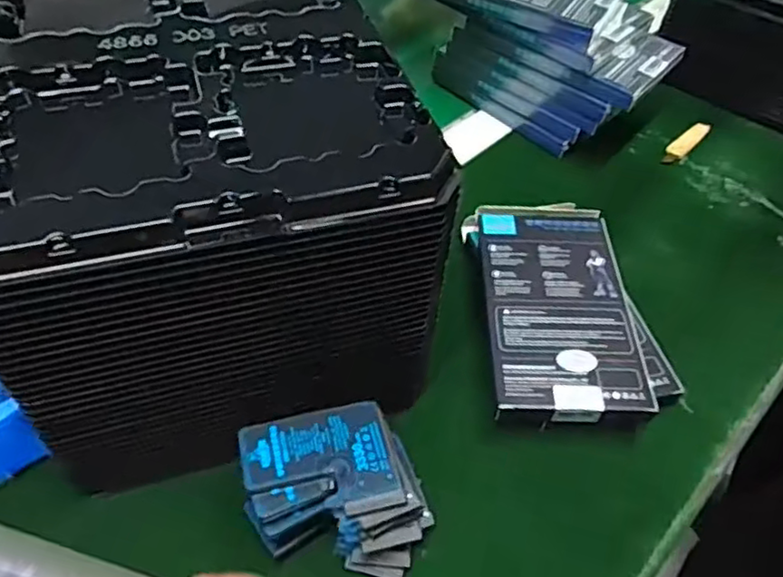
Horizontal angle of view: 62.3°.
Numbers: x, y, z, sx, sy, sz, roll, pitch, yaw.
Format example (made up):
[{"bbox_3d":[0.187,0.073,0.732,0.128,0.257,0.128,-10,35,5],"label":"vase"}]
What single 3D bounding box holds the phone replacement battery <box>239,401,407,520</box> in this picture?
[{"bbox_3d":[-0.037,0.091,0.335,0.076,0.010,0.057,-10,54,-11],"label":"phone replacement battery"}]

